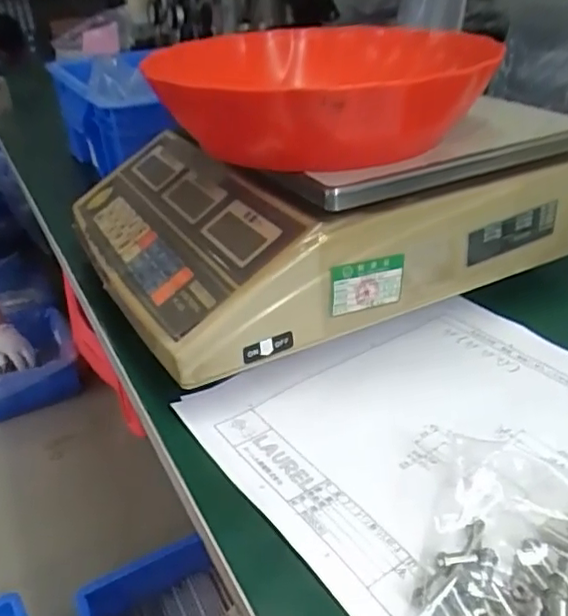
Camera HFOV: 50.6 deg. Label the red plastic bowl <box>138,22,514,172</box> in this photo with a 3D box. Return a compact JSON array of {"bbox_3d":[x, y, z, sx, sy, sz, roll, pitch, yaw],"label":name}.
[{"bbox_3d":[0.027,-0.144,0.401,0.199,0.061,0.260,-8,33,-6],"label":"red plastic bowl"}]

